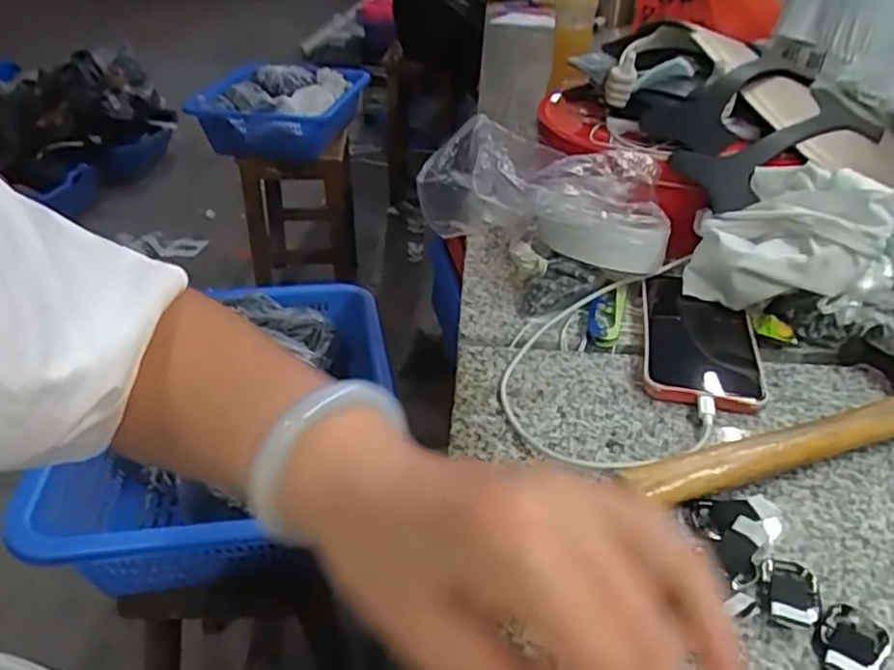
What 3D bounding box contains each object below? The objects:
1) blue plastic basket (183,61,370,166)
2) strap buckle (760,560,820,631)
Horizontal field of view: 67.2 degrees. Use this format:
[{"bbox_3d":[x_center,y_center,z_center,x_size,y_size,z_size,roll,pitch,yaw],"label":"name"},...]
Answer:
[{"bbox_3d":[-0.424,-0.598,1.770,0.356,0.148,0.445,6,35,6],"label":"blue plastic basket"},{"bbox_3d":[0.156,0.117,0.306,0.024,0.008,0.037,14,37,19],"label":"strap buckle"}]

